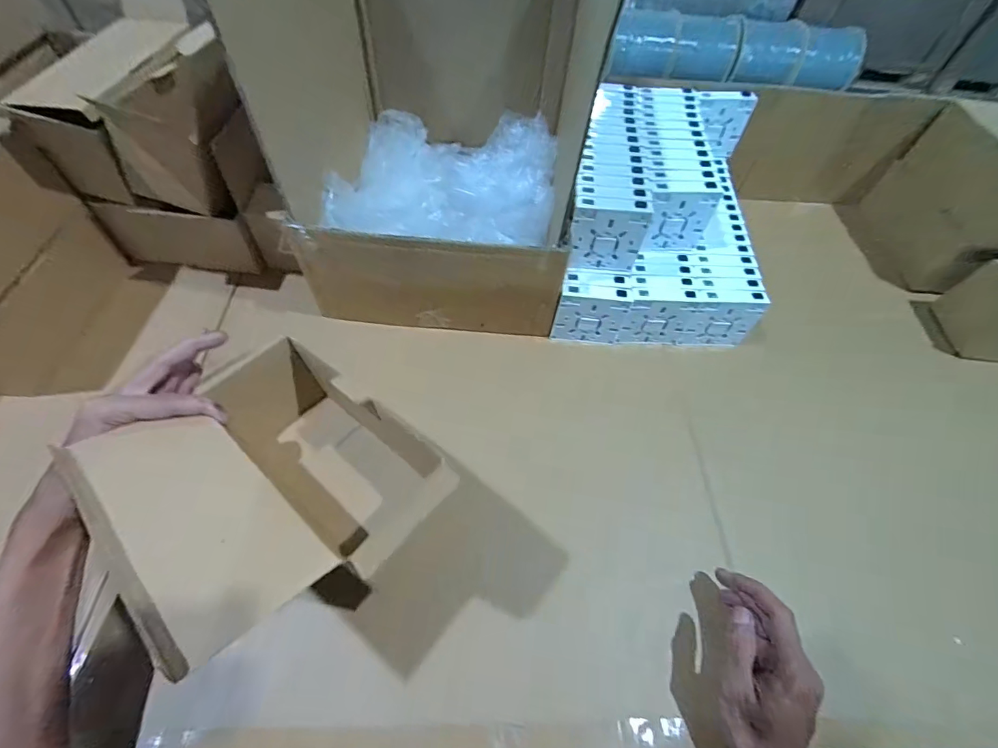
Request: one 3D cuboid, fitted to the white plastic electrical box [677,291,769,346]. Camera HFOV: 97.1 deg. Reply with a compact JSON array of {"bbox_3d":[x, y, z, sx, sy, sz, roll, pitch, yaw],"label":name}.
[{"bbox_3d":[0.283,-0.069,0.570,0.086,0.084,0.023,0,55,-2],"label":"white plastic electrical box"}]

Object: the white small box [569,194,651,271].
[{"bbox_3d":[0.124,-0.159,0.517,0.083,0.090,0.023,1,55,-1],"label":"white small box"}]

